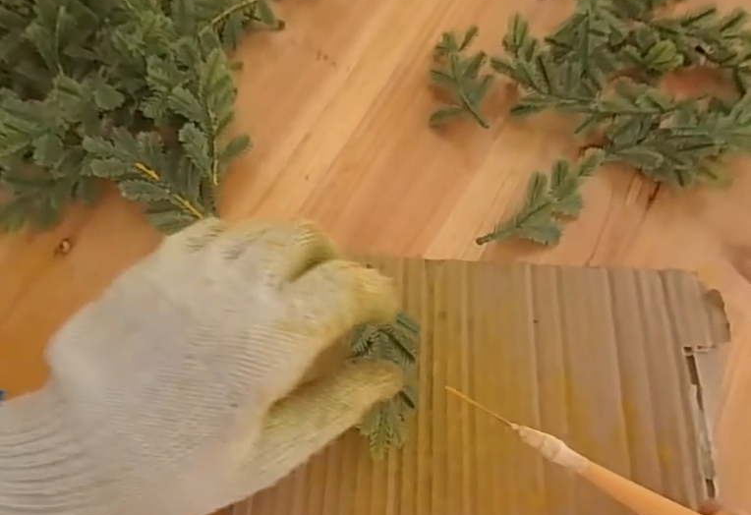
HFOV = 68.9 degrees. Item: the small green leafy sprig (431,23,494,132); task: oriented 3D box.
[{"bbox_3d":[0.057,-0.120,0.369,0.036,0.024,0.084,4,66,-2],"label":"small green leafy sprig"}]

